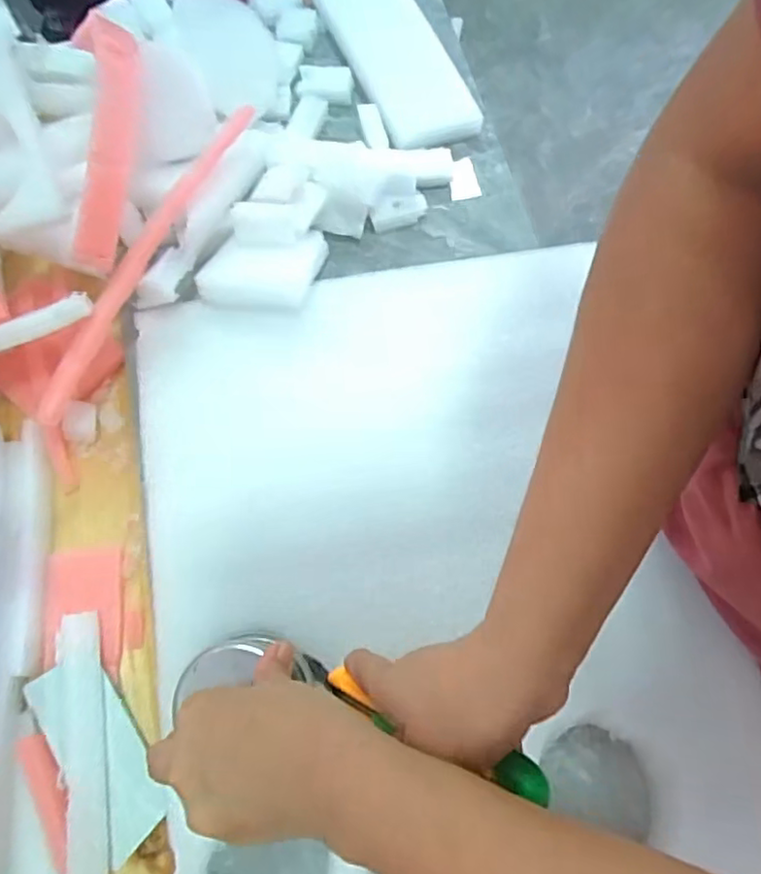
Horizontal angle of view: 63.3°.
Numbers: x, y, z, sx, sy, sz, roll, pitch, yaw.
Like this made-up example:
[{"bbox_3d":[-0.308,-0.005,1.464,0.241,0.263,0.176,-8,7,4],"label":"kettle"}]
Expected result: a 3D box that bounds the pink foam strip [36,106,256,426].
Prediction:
[{"bbox_3d":[-0.172,-0.139,0.462,0.019,0.018,0.288,22,73,10],"label":"pink foam strip"}]

